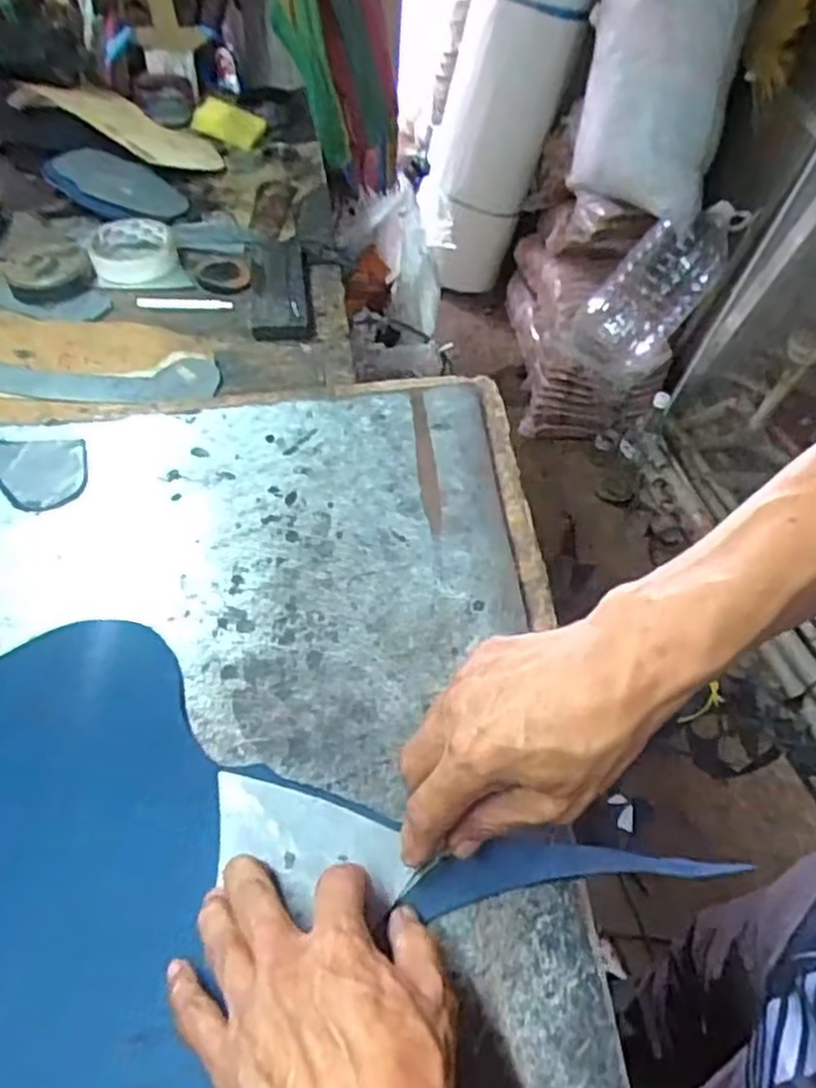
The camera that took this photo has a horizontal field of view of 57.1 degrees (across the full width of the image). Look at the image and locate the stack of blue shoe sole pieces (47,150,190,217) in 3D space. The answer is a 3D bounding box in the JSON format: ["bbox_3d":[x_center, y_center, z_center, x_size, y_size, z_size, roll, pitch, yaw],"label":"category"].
[{"bbox_3d":[-0.337,-0.416,0.869,0.157,0.015,0.087,32,61,7],"label":"stack of blue shoe sole pieces"}]

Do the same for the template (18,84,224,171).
[{"bbox_3d":[-0.343,-0.513,0.915,0.229,0.015,0.100,22,48,-10],"label":"template"}]

